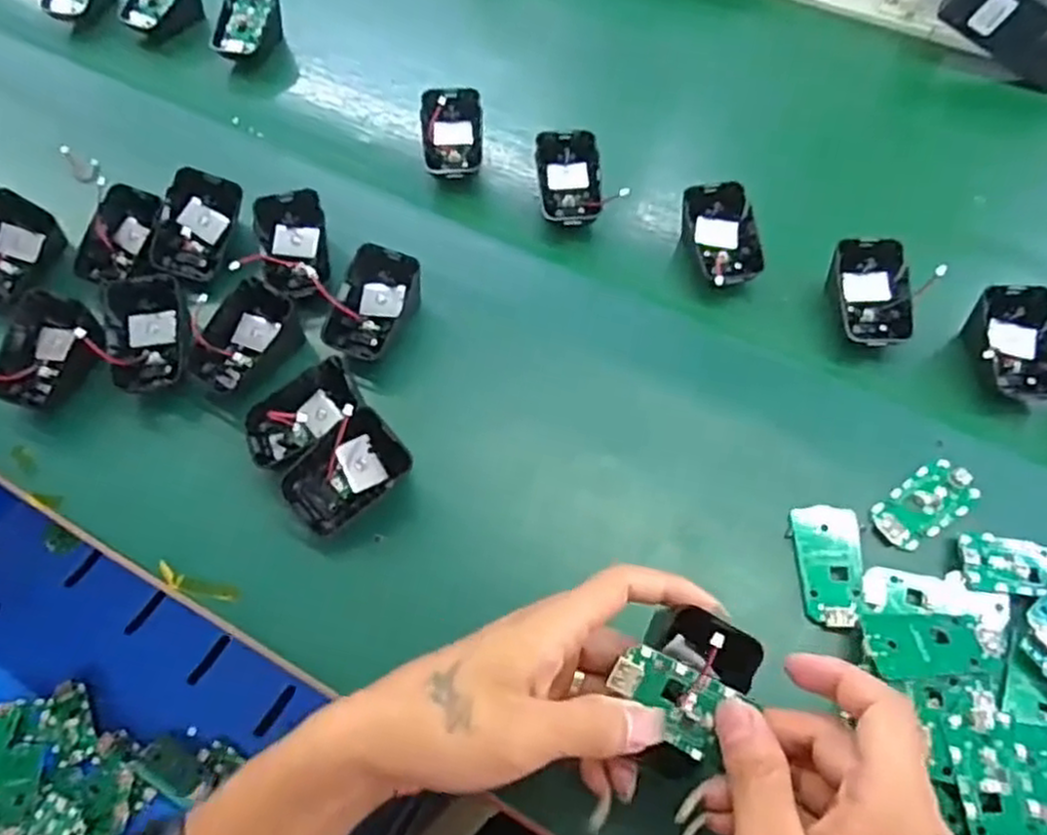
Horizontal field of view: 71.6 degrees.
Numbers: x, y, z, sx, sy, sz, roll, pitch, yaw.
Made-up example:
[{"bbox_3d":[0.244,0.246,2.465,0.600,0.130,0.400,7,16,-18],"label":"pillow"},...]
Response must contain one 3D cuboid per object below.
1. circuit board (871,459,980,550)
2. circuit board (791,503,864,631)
[{"bbox_3d":[0.219,0.047,0.396,0.064,0.004,0.031,-30,63,-17],"label":"circuit board"},{"bbox_3d":[0.160,0.077,0.380,0.031,0.009,0.064,4,58,3],"label":"circuit board"}]

